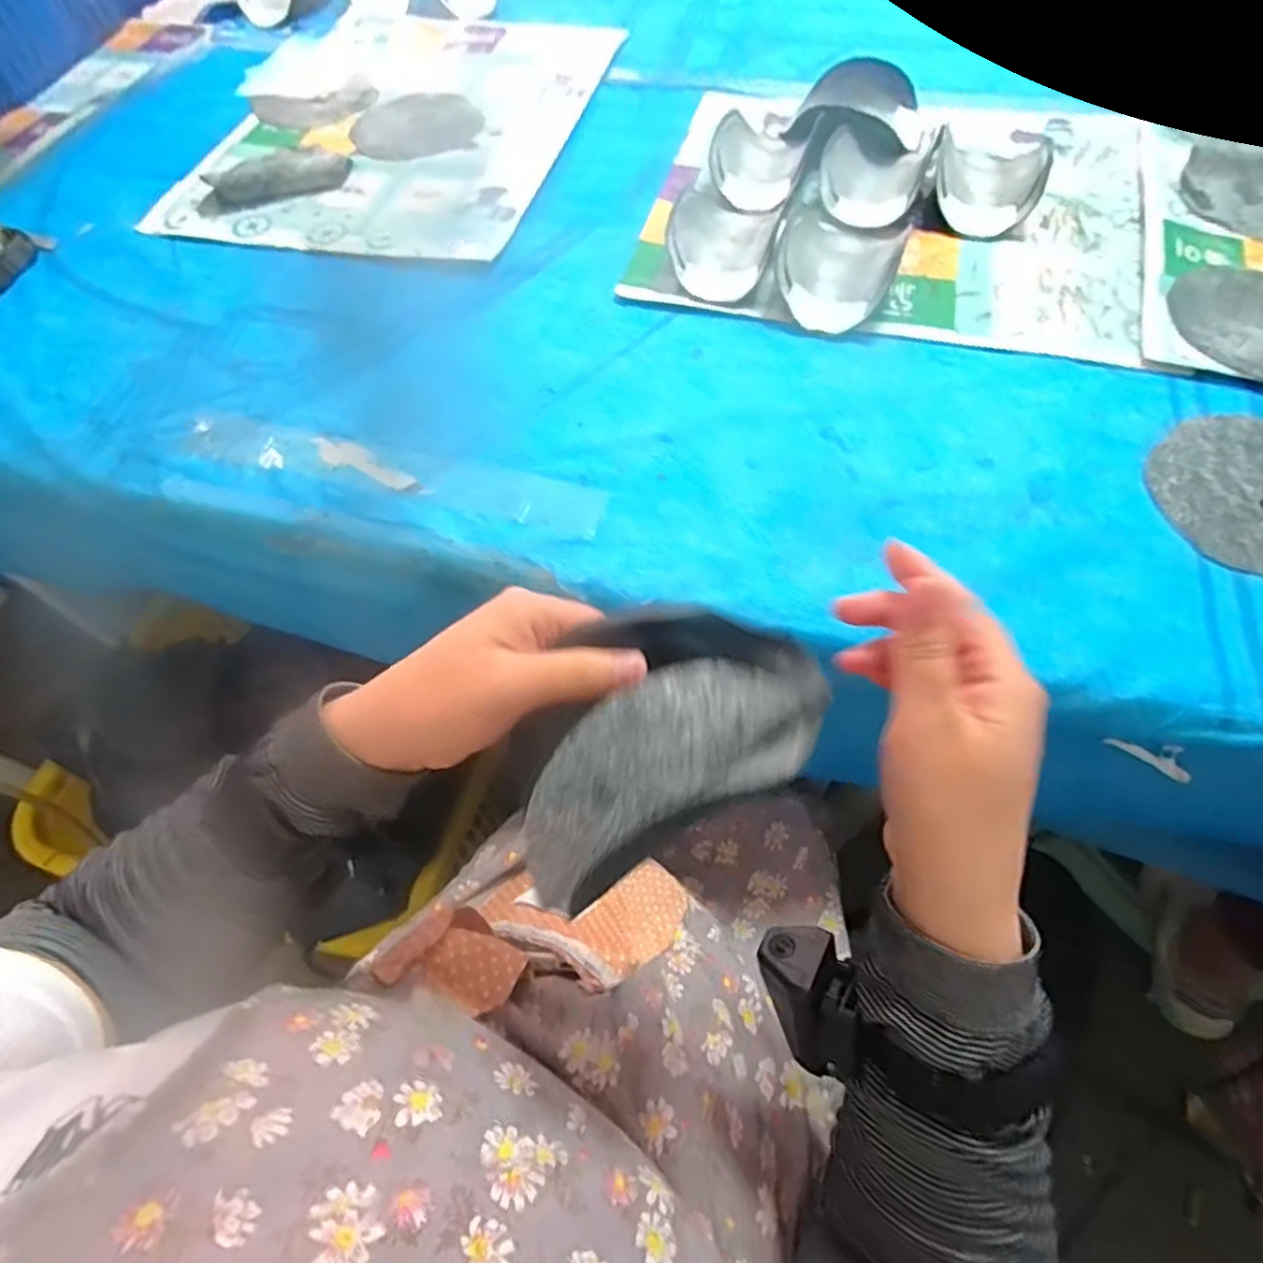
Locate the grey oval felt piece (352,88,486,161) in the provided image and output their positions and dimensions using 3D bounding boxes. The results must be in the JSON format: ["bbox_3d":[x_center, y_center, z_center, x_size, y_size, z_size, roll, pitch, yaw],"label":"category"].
[{"bbox_3d":[-0.253,-0.604,0.797,0.146,0.009,0.185,-13,61,-4],"label":"grey oval felt piece"}]

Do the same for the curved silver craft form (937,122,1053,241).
[{"bbox_3d":[0.336,-0.425,0.633,0.097,0.041,0.119,17,63,12],"label":"curved silver craft form"}]

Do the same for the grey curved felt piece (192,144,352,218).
[{"bbox_3d":[-0.385,-0.486,0.726,0.159,0.012,0.105,-38,68,-17],"label":"grey curved felt piece"}]

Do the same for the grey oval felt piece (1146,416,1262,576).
[{"bbox_3d":[0.436,-0.094,0.462,0.140,0.005,0.147,22,64,15],"label":"grey oval felt piece"}]

